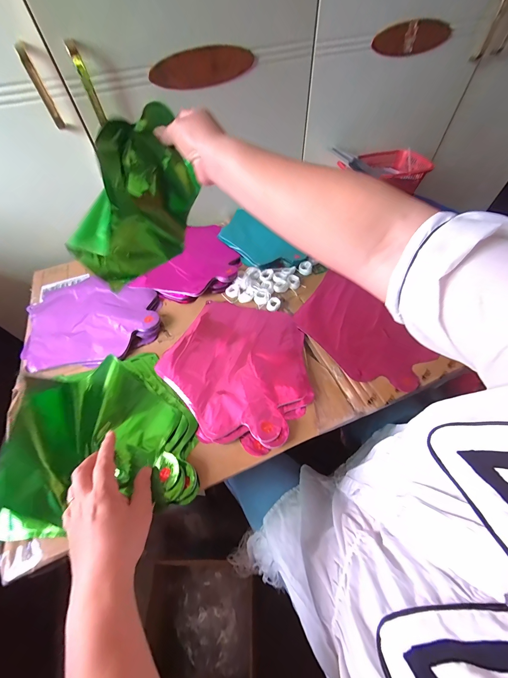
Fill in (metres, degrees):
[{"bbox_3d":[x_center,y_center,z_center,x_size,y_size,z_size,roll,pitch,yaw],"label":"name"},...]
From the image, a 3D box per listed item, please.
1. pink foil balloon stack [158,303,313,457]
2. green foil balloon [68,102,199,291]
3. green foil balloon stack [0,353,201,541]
[{"bbox_3d":[-0.020,0.036,0.413,0.233,0.011,0.236,26,62,19],"label":"pink foil balloon stack"},{"bbox_3d":[-0.162,-0.175,0.360,0.071,0.171,0.190,34,65,22],"label":"green foil balloon"},{"bbox_3d":[-0.211,0.115,0.347,0.235,0.069,0.220,-13,57,-5],"label":"green foil balloon stack"}]

